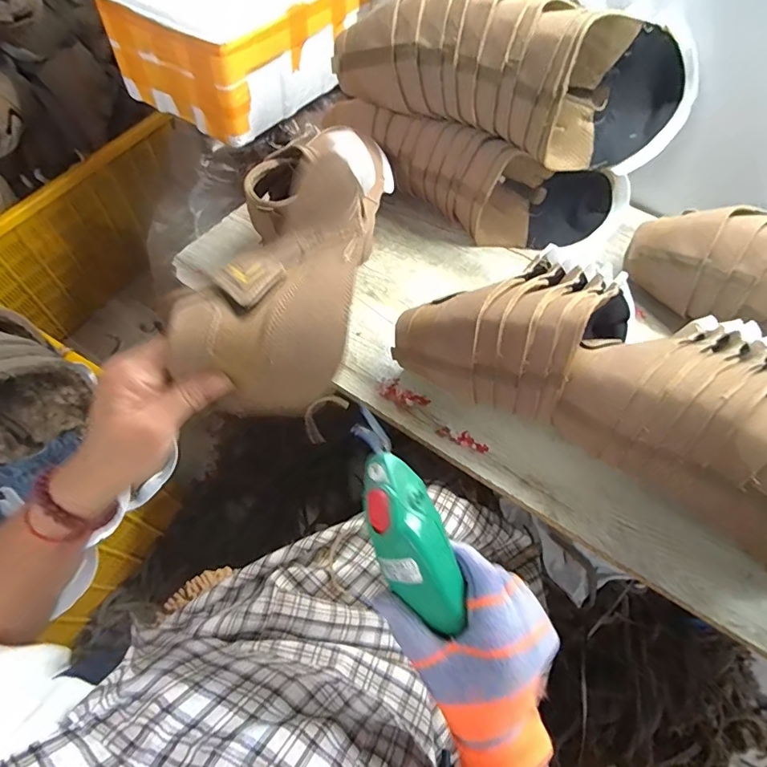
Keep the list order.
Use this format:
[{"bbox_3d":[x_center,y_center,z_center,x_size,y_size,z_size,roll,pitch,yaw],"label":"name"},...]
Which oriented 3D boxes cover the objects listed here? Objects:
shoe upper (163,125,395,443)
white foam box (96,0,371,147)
[{"bbox_3d":[-0.065,-0.091,0.342,0.108,0.057,0.233,9,62,2],"label":"shoe upper"},{"bbox_3d":[-0.232,-0.634,0.829,0.269,0.154,0.416,31,63,14],"label":"white foam box"}]

